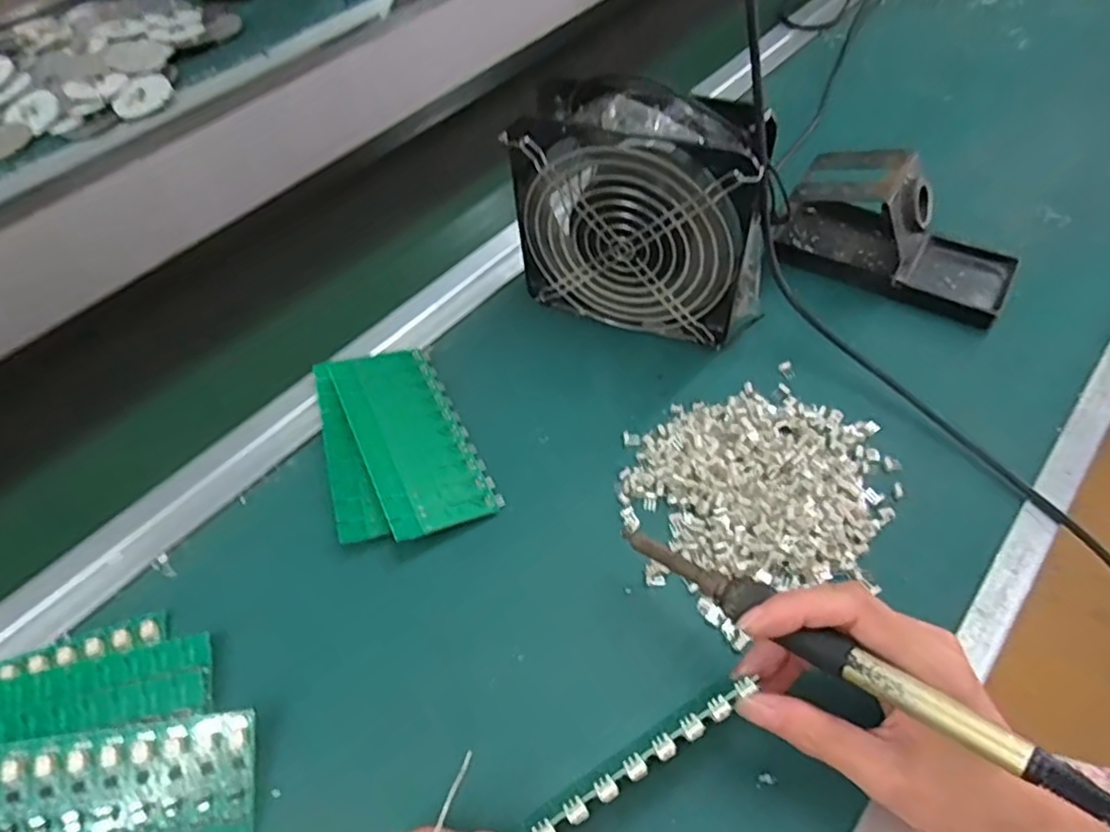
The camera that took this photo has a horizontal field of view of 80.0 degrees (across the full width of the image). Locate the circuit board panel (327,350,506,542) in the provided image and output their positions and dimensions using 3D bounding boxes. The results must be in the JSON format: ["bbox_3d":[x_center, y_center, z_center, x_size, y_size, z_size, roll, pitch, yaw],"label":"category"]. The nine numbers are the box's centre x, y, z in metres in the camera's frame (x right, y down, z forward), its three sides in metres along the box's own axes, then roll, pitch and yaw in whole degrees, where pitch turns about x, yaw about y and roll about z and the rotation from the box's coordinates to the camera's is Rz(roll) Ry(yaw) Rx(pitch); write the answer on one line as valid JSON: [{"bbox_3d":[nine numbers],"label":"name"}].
[{"bbox_3d":[-0.089,0.011,0.412,0.067,0.004,0.137,-13,54,-29],"label":"circuit board panel"}]

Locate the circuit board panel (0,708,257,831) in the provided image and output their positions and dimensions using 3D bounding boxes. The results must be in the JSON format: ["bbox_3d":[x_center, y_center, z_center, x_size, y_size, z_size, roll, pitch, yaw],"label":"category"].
[{"bbox_3d":[-0.209,0.178,0.300,0.138,0.008,0.064,-7,75,-7],"label":"circuit board panel"}]

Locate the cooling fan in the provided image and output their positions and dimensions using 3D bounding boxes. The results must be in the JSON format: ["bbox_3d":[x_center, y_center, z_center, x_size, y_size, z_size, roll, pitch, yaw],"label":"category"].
[{"bbox_3d":[0.057,-0.129,0.428,0.155,0.150,0.057,16,57,15],"label":"cooling fan"}]

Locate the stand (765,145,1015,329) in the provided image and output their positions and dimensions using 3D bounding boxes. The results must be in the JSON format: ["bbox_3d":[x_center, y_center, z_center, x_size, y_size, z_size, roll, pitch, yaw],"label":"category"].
[{"bbox_3d":[0.246,-0.135,0.467,0.156,0.068,0.076,26,60,21],"label":"stand"}]

